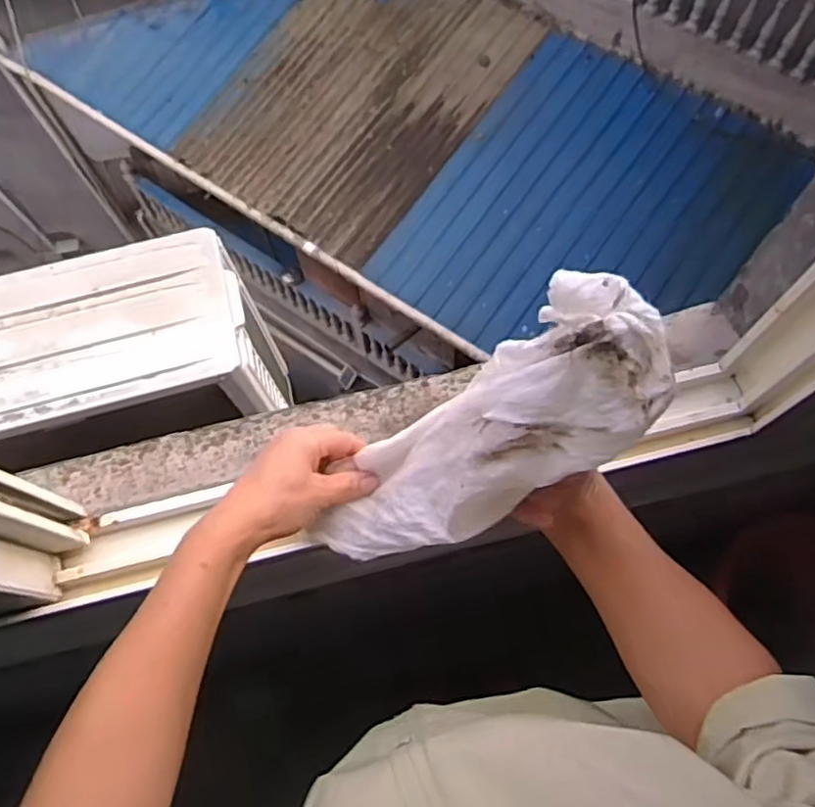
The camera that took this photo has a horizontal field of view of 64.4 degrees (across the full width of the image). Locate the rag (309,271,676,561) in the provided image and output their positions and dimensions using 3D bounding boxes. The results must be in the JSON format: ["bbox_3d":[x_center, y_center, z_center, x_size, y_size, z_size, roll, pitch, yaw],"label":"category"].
[{"bbox_3d":[0.033,0.027,0.395,0.048,0.296,0.090,-1,65,-34],"label":"rag"}]

